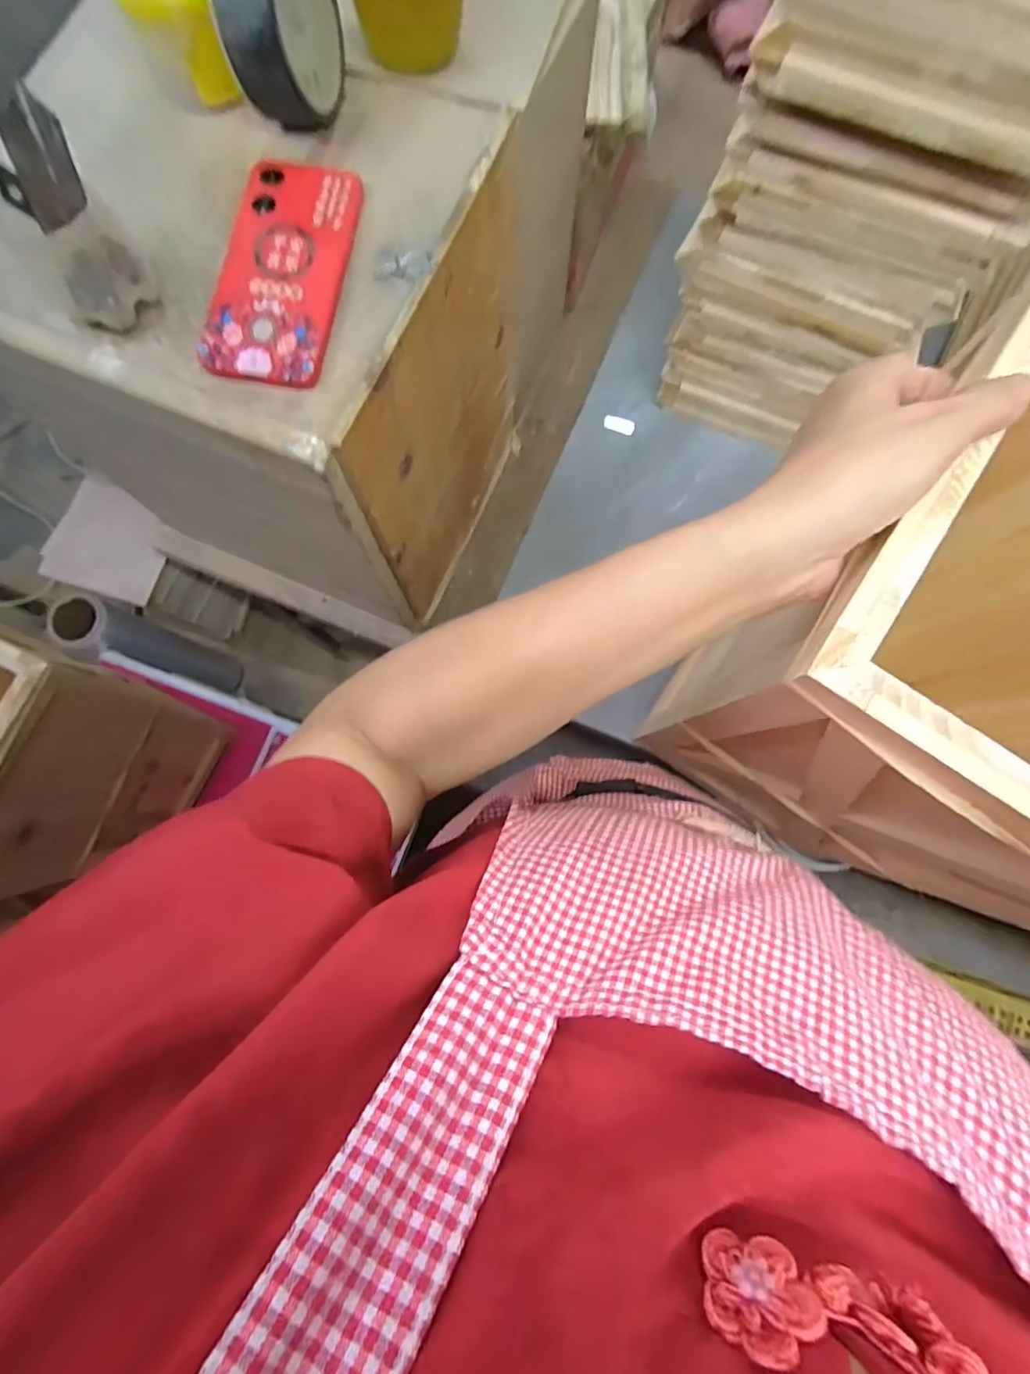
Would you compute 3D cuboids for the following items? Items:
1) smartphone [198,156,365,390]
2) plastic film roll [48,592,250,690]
[{"bbox_3d":[-0.156,-0.283,0.389,0.080,0.012,0.168,8,80,1],"label":"smartphone"},{"bbox_3d":[-0.729,-0.083,1.196,0.105,0.475,0.098,0,80,0],"label":"plastic film roll"}]

